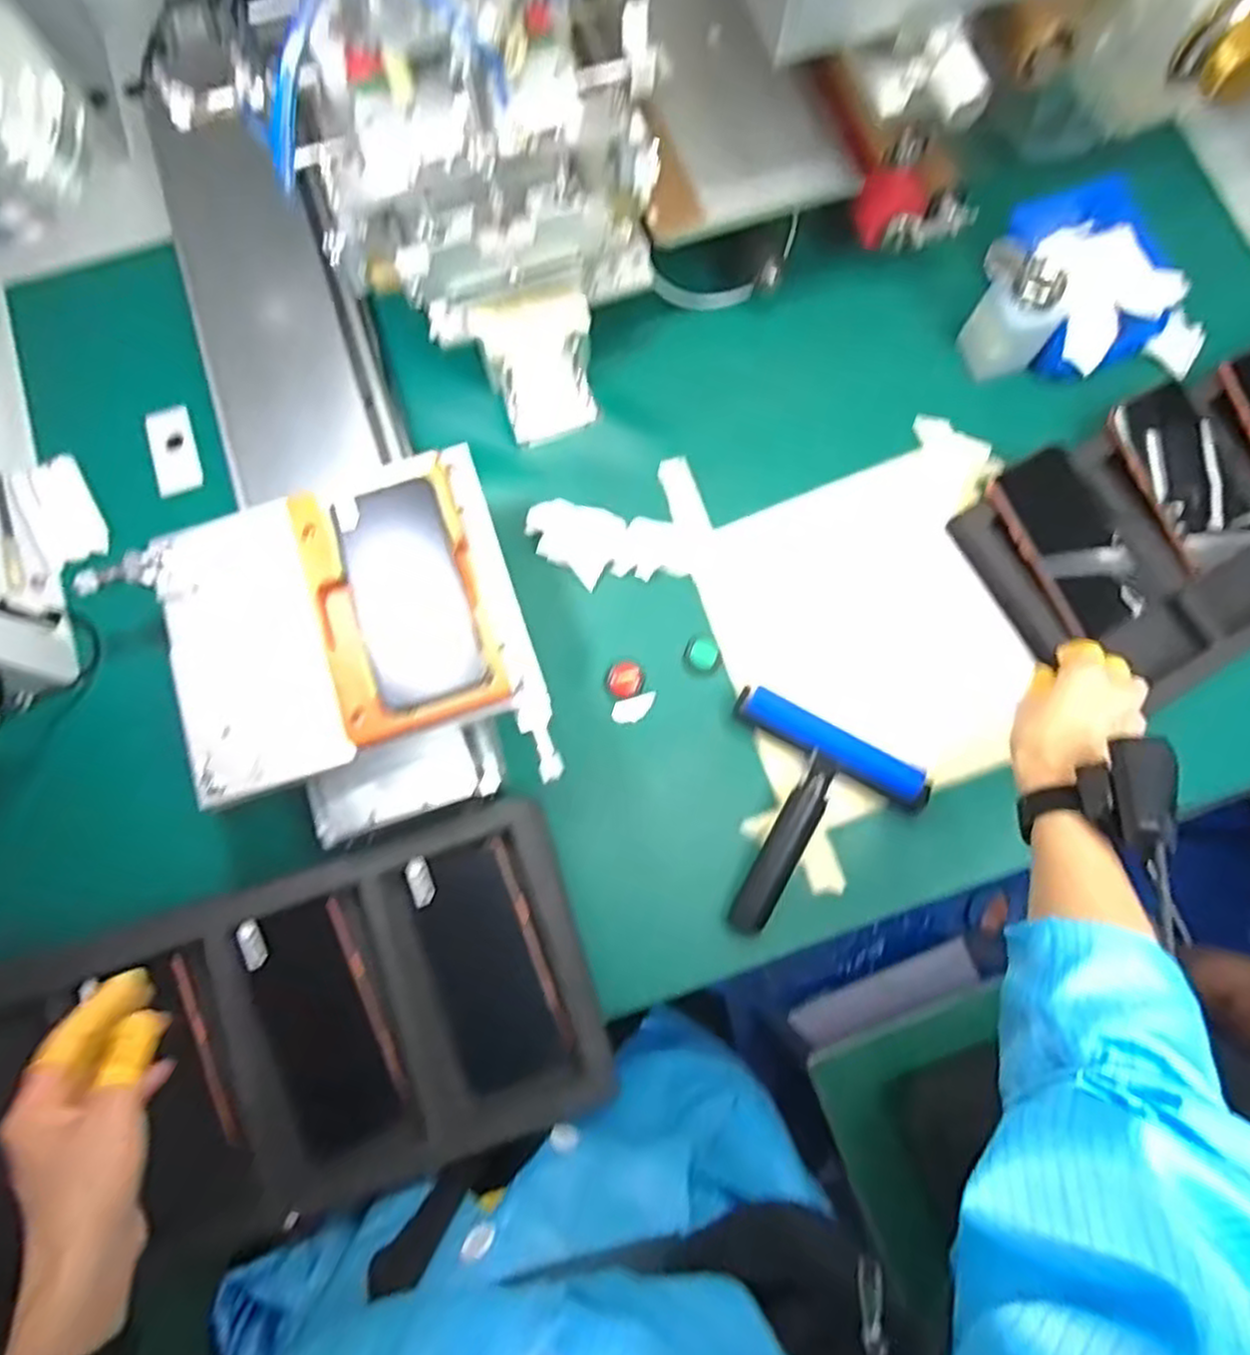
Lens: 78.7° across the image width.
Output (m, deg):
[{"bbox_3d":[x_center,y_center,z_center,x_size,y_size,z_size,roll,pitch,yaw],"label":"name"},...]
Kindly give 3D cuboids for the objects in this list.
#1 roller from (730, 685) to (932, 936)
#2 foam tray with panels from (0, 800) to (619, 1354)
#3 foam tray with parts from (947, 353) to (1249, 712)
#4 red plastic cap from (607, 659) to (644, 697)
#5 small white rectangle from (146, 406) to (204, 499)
[{"bbox_3d":[0.132,0.117,0.607,0.167,0.042,0.177,29,79,6],"label":"roller"},{"bbox_3d":[-0.250,0.254,0.524,0.445,0.067,0.226,-17,78,-4],"label":"foam tray with panels"},{"bbox_3d":[0.517,-0.150,0.634,0.446,0.032,0.212,-24,79,-4],"label":"foam tray with parts"},{"bbox_3d":[0.001,0.001,0.647,0.028,0.009,0.031,18,78,4],"label":"red plastic cap"},{"bbox_3d":[-0.411,-0.206,0.696,0.036,0.007,0.079,-12,92,-28],"label":"small white rectangle"}]

